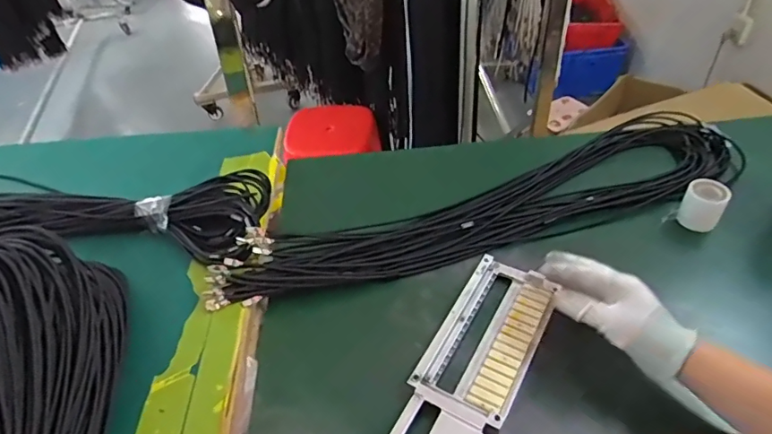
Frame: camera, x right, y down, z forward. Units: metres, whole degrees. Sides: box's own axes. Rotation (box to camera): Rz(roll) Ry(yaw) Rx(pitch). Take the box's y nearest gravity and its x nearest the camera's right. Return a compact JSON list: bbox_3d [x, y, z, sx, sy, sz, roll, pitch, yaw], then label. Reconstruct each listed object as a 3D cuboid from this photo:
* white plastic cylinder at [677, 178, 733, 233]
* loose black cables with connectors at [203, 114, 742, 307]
[{"bbox_3d":[0.429,-0.016,0.677,0.051,0.052,0.044,25,50,29],"label":"white plastic cylinder"},{"bbox_3d":[0.149,-0.024,0.708,0.787,0.046,0.165,-15,43,-10],"label":"loose black cables with connectors"}]

